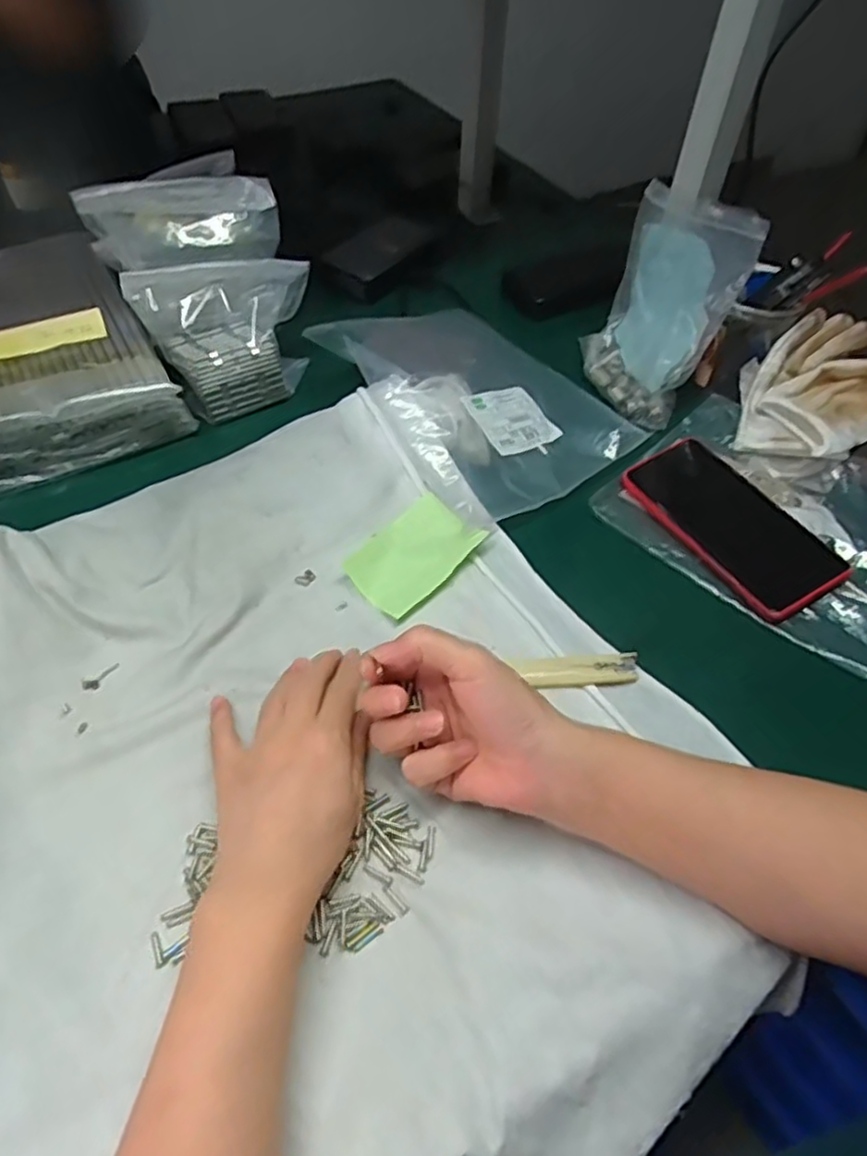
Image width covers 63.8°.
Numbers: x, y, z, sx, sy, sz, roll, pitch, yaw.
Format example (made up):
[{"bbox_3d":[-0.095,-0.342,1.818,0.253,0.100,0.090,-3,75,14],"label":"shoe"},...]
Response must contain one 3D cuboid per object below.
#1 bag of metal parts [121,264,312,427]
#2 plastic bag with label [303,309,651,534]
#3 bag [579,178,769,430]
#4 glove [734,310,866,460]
[{"bbox_3d":[-0.164,-0.200,0.582,0.143,0.114,0.060,-24,57,-21],"label":"bag of metal parts"},{"bbox_3d":[0.038,-0.159,0.580,0.195,0.056,0.226,-32,60,-26],"label":"plastic bag with label"},{"bbox_3d":[0.196,-0.241,0.608,0.052,0.172,0.150,2,41,-25],"label":"bag"},{"bbox_3d":[0.342,-0.153,0.582,0.144,0.065,0.145,28,54,17],"label":"glove"}]

